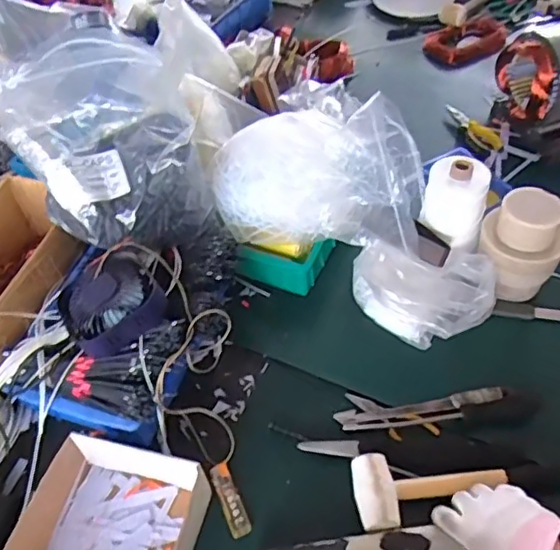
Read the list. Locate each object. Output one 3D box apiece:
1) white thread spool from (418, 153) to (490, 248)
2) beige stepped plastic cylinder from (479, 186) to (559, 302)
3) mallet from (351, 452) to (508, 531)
[{"bbox_3d":[0.251,-0.114,0.834,0.084,0.103,0.079,-2,48,2],"label":"white thread spool"},{"bbox_3d":[0.333,-0.033,0.812,0.110,0.152,0.092,25,55,23],"label":"beige stepped plastic cylinder"},{"bbox_3d":[0.170,0.250,0.660,0.178,0.038,0.085,1,49,5],"label":"mallet"}]

